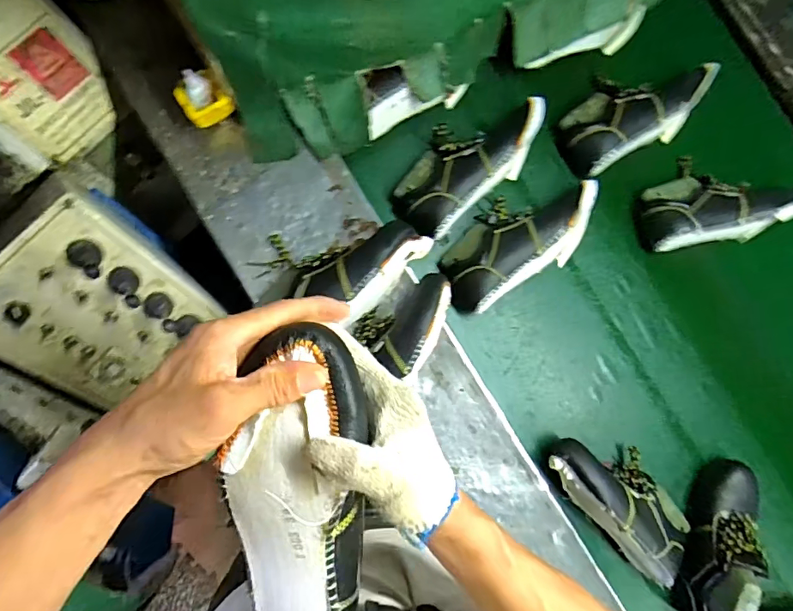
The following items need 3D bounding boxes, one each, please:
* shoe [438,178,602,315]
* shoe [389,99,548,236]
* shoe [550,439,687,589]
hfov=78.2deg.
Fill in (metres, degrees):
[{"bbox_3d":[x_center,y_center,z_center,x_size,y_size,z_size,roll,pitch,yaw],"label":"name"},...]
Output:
[{"bbox_3d":[0.204,-0.109,0.798,0.311,0.100,0.144,-34,88,-9],"label":"shoe"},{"bbox_3d":[0.123,-0.240,0.794,0.296,0.090,0.132,-39,89,-9],"label":"shoe"},{"bbox_3d":[0.363,0.301,0.777,0.129,0.090,0.251,-41,89,-9],"label":"shoe"}]

